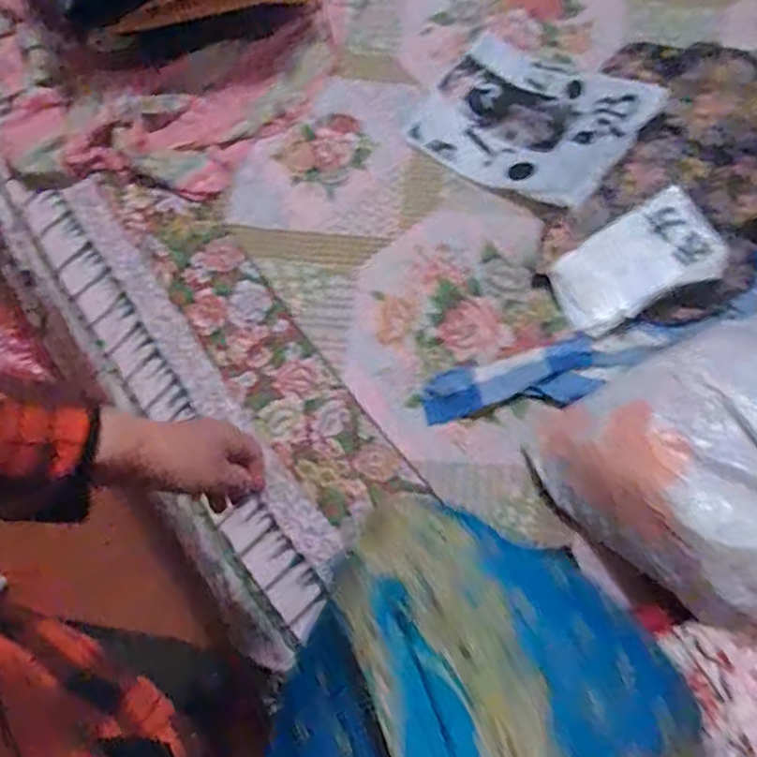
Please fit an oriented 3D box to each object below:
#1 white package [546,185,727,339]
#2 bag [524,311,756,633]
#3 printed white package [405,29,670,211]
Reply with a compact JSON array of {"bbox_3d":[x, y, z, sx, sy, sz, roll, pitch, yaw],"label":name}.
[{"bbox_3d":[0.359,-0.157,0.927,0.244,0.039,0.136,-32,74,-11],"label":"white package"},{"bbox_3d":[0.384,0.119,0.738,0.256,0.208,0.363,-37,75,-13],"label":"bag"},{"bbox_3d":[0.222,-0.392,0.999,0.305,0.062,0.252,34,72,14],"label":"printed white package"}]

